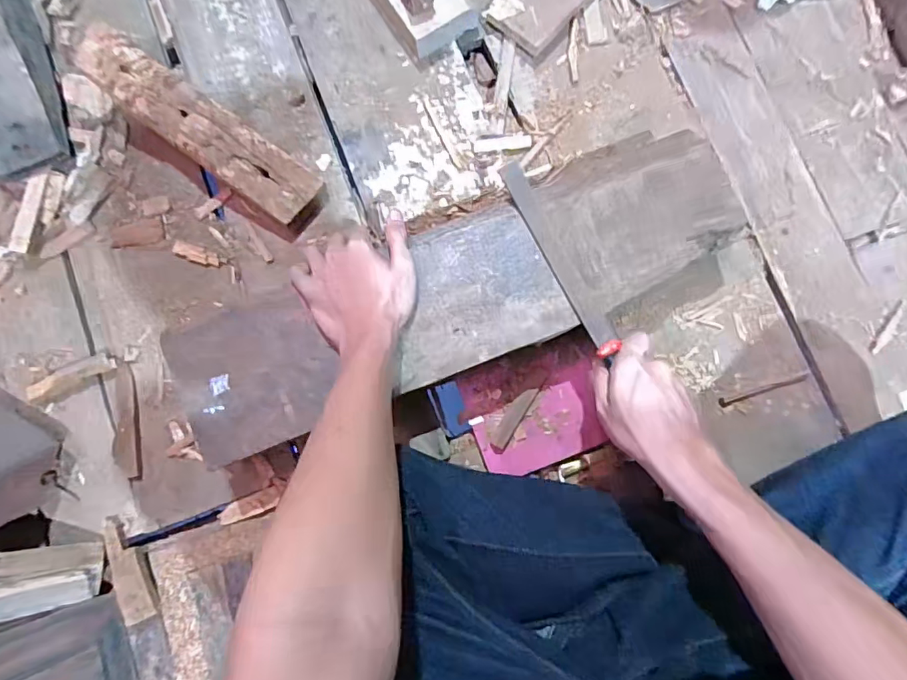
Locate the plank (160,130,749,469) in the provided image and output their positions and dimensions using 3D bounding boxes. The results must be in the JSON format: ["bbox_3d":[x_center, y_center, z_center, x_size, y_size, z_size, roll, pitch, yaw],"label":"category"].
[{"bbox_3d":[0.001,-0.047,0.492,0.557,0.025,0.148,-23,83,-1],"label":"plank"}]

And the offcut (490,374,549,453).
[{"bbox_3d":[0.070,0.077,0.546,0.018,0.006,0.098,32,86,5],"label":"offcut"}]

